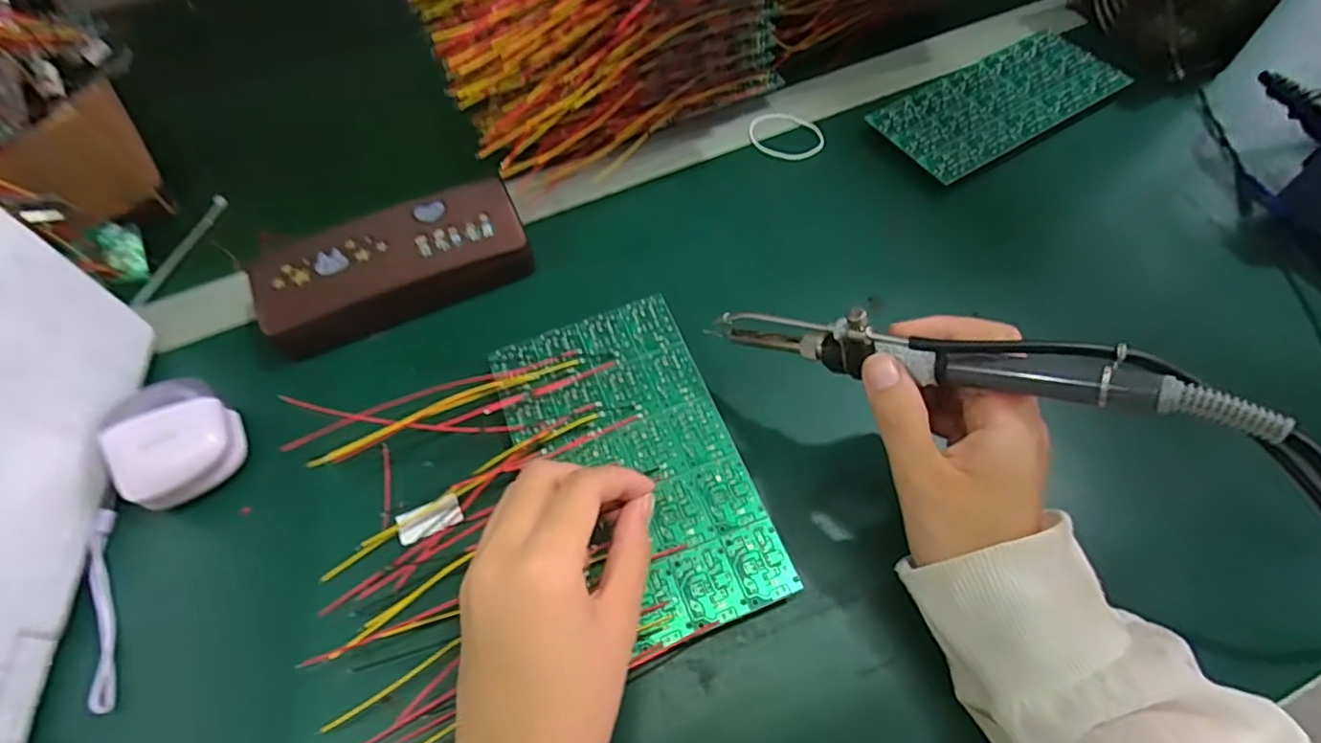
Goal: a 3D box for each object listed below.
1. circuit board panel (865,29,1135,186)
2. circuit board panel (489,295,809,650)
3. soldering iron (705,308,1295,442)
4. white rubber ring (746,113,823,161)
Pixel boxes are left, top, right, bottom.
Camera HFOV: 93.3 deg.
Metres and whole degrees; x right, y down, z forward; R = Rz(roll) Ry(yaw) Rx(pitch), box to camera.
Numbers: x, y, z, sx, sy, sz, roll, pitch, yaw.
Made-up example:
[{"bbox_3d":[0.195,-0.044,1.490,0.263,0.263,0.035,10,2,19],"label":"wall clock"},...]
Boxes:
[{"bbox_3d":[0.230,-0.185,0.425,0.165,0.005,0.075,-29,63,-11],"label":"circuit board panel"},{"bbox_3d":[-0.015,0.042,0.308,0.100,0.004,0.171,-20,62,-7],"label":"circuit board panel"},{"bbox_3d":[0.105,-0.011,0.243,0.201,0.032,0.025,10,58,36],"label":"soldering iron"},{"bbox_3d":[0.088,-0.165,0.438,0.053,0.006,0.040,13,60,11],"label":"white rubber ring"}]

